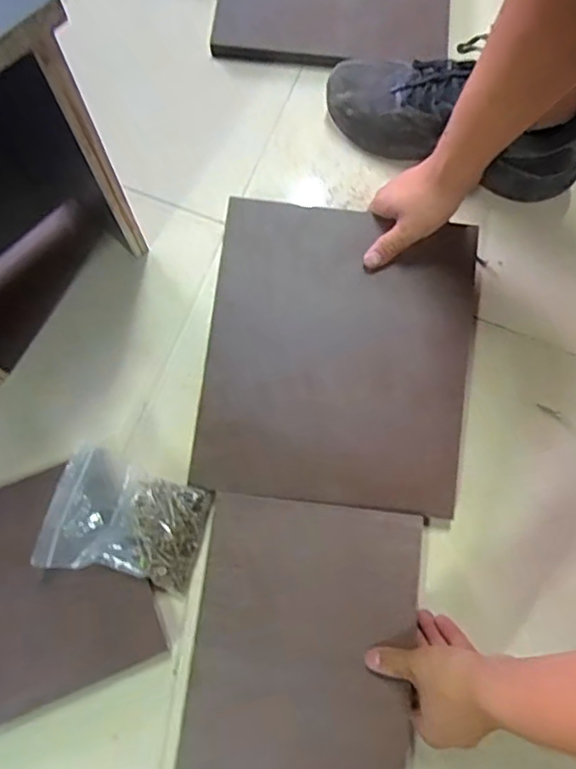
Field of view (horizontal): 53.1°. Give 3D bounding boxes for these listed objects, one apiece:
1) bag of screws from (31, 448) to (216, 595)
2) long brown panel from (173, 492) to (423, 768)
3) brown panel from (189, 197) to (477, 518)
[{"bbox_3d":[-0.148,0.129,0.535,0.139,0.019,0.104,19,80,-12],"label":"bag of screws"},{"bbox_3d":[0.000,0.348,0.502,0.197,0.026,0.477,7,74,0],"label":"long brown panel"},{"bbox_3d":[0.050,-0.031,0.585,0.257,0.016,0.293,7,82,2],"label":"brown panel"}]

